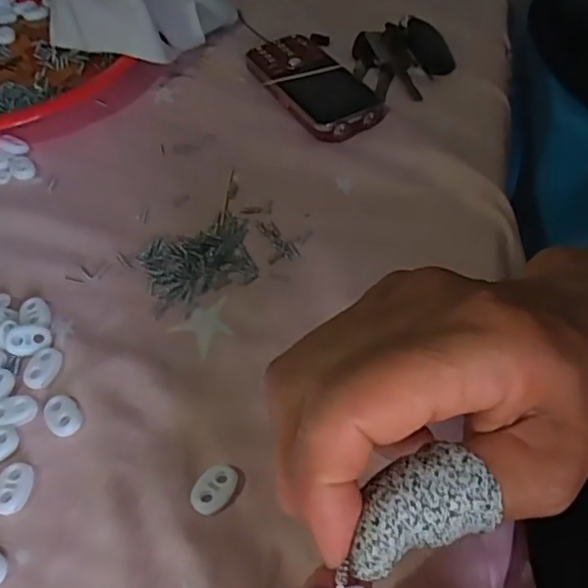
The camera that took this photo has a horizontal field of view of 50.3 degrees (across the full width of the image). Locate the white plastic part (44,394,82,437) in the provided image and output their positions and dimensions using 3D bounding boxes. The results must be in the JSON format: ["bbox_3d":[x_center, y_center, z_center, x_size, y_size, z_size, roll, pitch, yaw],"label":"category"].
[{"bbox_3d":[-0.109,0.057,0.293,0.015,0.004,0.022,-32,55,-21],"label":"white plastic part"}]

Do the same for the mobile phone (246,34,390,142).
[{"bbox_3d":[0.013,-0.151,0.451,0.055,0.014,0.120,-23,53,-16],"label":"mobile phone"}]

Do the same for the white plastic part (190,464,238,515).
[{"bbox_3d":[-0.034,0.082,0.267,0.016,0.004,0.023,21,54,19],"label":"white plastic part"}]

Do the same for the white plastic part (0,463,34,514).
[{"bbox_3d":[-0.123,0.085,0.273,0.015,0.006,0.021,8,51,10],"label":"white plastic part"}]

